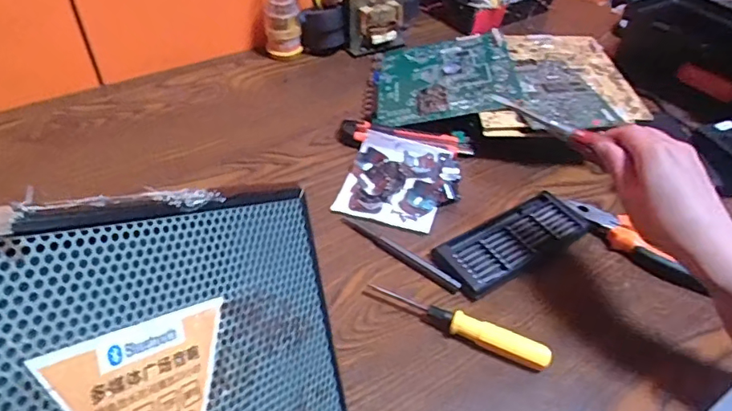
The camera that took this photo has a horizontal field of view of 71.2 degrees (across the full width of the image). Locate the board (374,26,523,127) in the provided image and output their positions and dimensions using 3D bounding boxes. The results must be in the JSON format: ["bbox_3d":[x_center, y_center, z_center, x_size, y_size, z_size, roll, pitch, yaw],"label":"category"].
[{"bbox_3d":[0.107,-0.173,0.686,0.179,0.014,0.179,-5,48,15],"label":"board"}]

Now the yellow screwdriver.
[{"bbox_3d":[0.079,0.101,0.442,0.157,0.021,0.018,22,50,15],"label":"yellow screwdriver"}]

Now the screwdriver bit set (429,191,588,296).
[{"bbox_3d":[0.146,0.036,0.512,0.158,0.017,0.064,-24,54,-24],"label":"screwdriver bit set"}]

